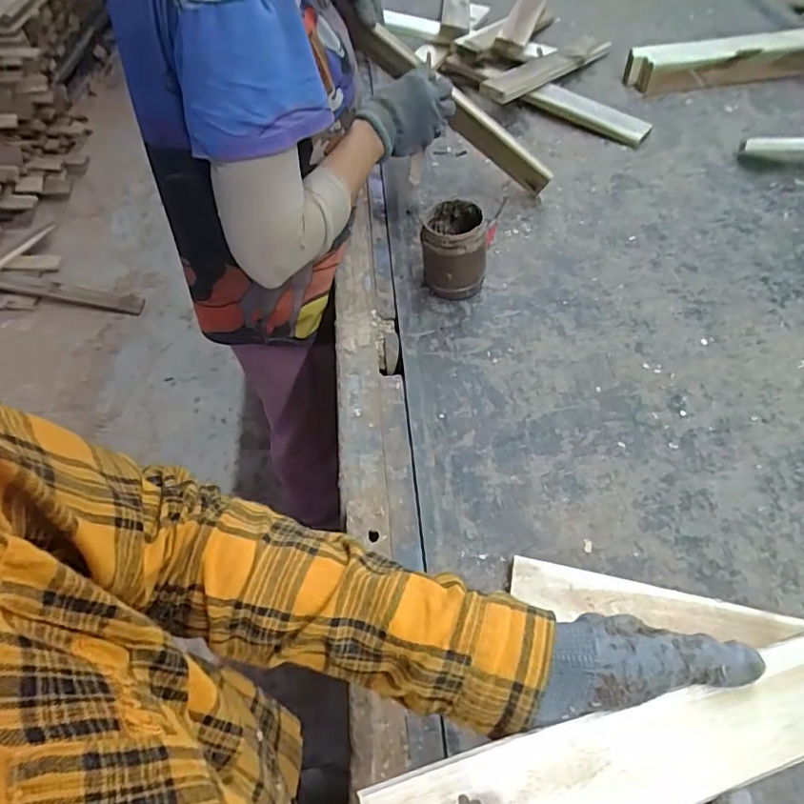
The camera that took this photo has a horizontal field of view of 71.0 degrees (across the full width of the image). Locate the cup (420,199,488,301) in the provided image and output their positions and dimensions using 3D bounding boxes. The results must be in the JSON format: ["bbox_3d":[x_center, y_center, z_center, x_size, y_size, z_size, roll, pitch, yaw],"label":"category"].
[{"bbox_3d":[0.057,-0.175,0.650,0.069,0.098,0.069,-1,56,1],"label":"cup"}]

